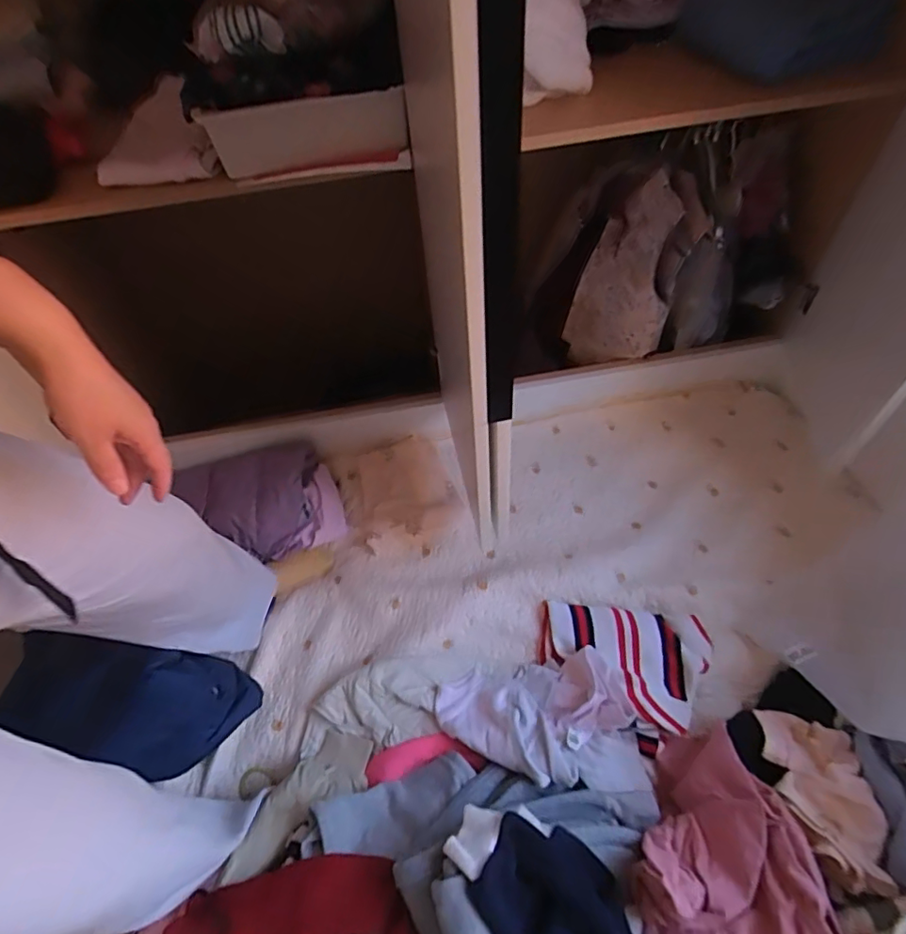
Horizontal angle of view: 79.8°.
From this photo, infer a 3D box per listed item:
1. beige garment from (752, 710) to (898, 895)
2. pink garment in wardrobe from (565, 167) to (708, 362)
[{"bbox_3d":[0.479,0.425,0.712,0.117,0.077,0.208,2,54,6],"label":"beige garment"},{"bbox_3d":[0.356,-0.377,1.106,0.199,0.359,0.150,26,60,22],"label":"pink garment in wardrobe"}]

